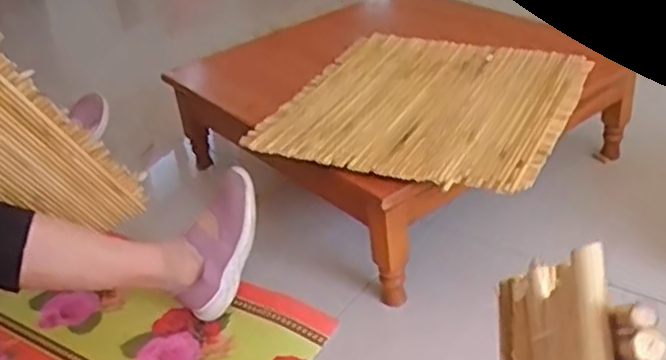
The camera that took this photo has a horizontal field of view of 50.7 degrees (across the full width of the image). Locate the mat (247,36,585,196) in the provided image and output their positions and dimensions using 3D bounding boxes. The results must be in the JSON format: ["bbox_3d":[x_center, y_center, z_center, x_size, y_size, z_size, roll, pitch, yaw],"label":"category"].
[{"bbox_3d":[0.162,-0.136,1.214,0.469,0.028,0.466,11,35,25],"label":"mat"}]

